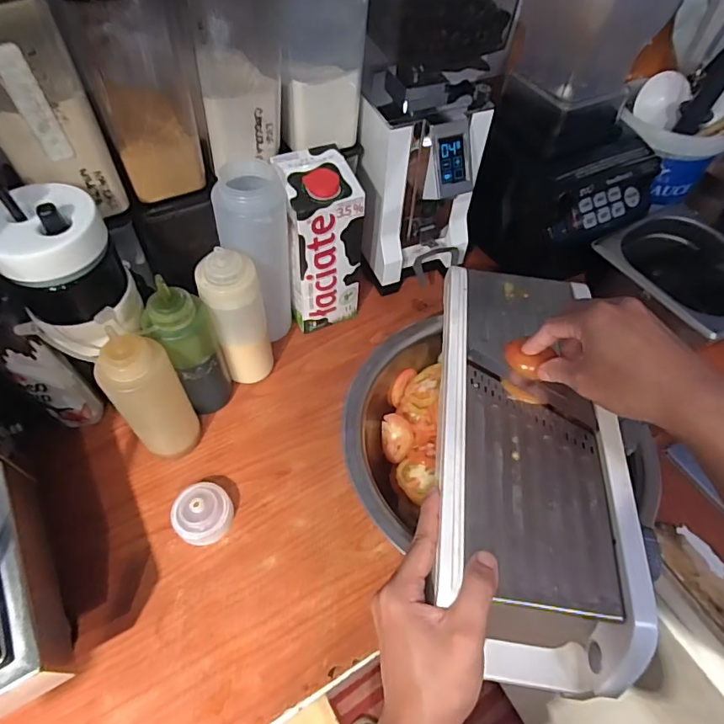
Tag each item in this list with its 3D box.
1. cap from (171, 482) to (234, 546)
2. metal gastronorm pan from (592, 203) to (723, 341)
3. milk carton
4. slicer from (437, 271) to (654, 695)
[{"bbox_3d":[-0.153,0.143,0.467,0.055,0.032,0.053,1,56,-2],"label":"cap"},{"bbox_3d":[0.388,-0.093,0.608,0.159,0.090,0.175,-26,61,-19],"label":"metal gastronorm pan"},{"bbox_3d":[-0.047,-0.128,0.560,0.083,0.202,0.074,-19,59,-15],"label":"milk carton"},{"bbox_3d":[0.133,0.070,0.421,0.162,0.101,0.356,0,60,-3],"label":"slicer"}]

